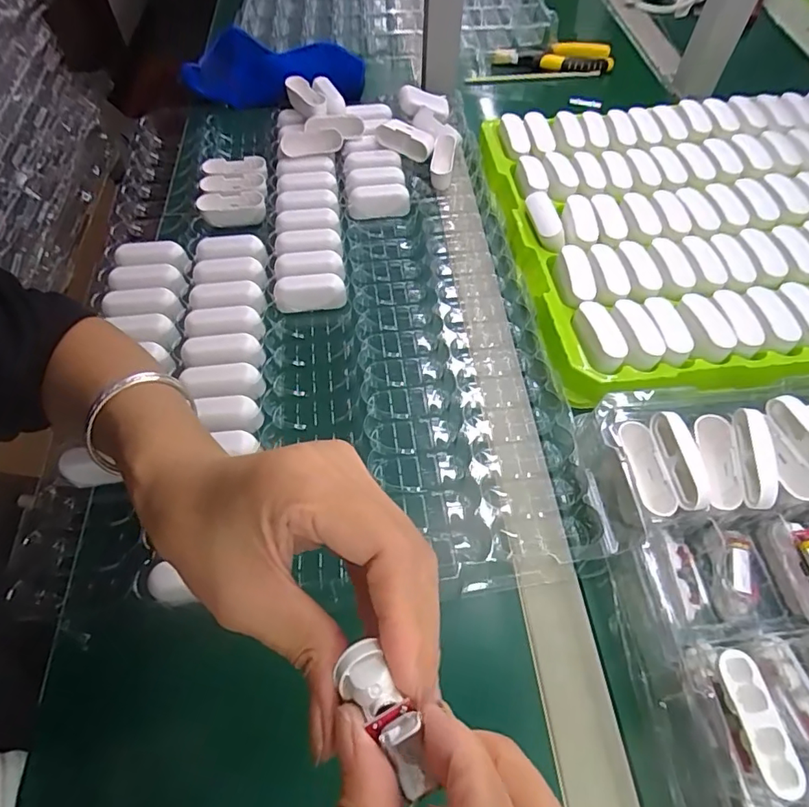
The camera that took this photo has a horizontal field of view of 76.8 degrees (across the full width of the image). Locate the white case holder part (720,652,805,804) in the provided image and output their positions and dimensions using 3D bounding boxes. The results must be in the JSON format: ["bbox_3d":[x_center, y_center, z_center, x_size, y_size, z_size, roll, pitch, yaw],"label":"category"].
[{"bbox_3d":[0.181,0.161,0.260,0.020,0.008,0.062,-6,57,-5],"label":"white case holder part"}]

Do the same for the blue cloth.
[{"bbox_3d":[-0.167,-0.429,0.651,0.224,0.037,0.149,16,58,10],"label":"blue cloth"}]

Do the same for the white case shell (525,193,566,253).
[{"bbox_3d":[0.134,-0.176,0.486,0.019,0.015,0.074,-5,57,-4],"label":"white case shell"}]

